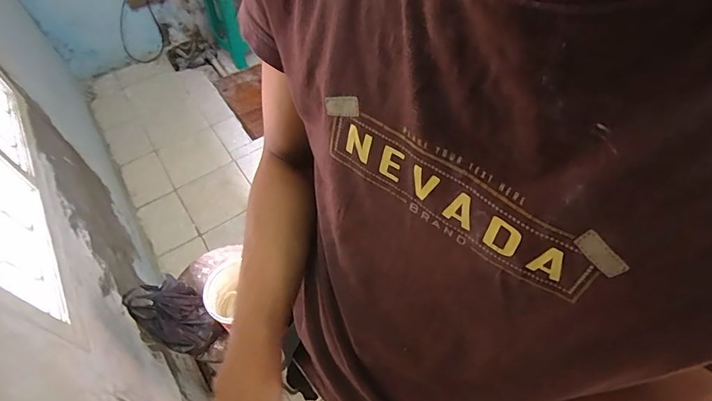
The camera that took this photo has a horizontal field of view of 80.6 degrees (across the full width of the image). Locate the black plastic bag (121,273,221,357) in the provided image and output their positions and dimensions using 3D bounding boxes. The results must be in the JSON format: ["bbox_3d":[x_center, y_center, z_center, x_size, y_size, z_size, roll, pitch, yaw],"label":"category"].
[{"bbox_3d":[-0.441,0.286,1.031,0.134,0.166,0.161,-39,60,-22],"label":"black plastic bag"}]

